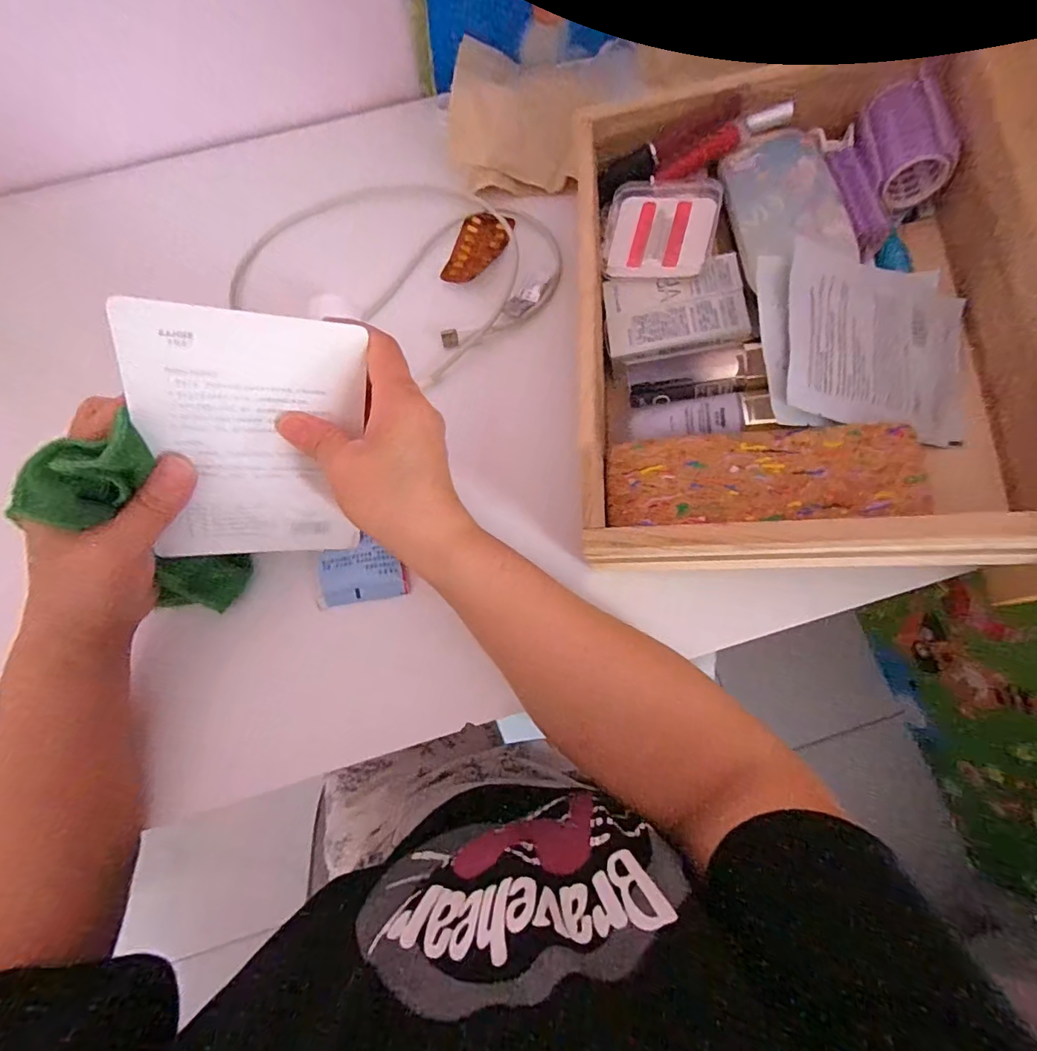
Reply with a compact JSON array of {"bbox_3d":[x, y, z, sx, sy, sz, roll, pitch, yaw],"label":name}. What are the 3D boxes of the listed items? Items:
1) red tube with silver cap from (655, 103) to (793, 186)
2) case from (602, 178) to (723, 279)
[{"bbox_3d":[0.140,-0.266,0.350,0.092,0.011,0.011,-17,70,21],"label":"red tube with silver cap"},{"bbox_3d":[0.100,-0.208,0.352,0.073,0.008,0.080,7,80,14],"label":"case"}]

